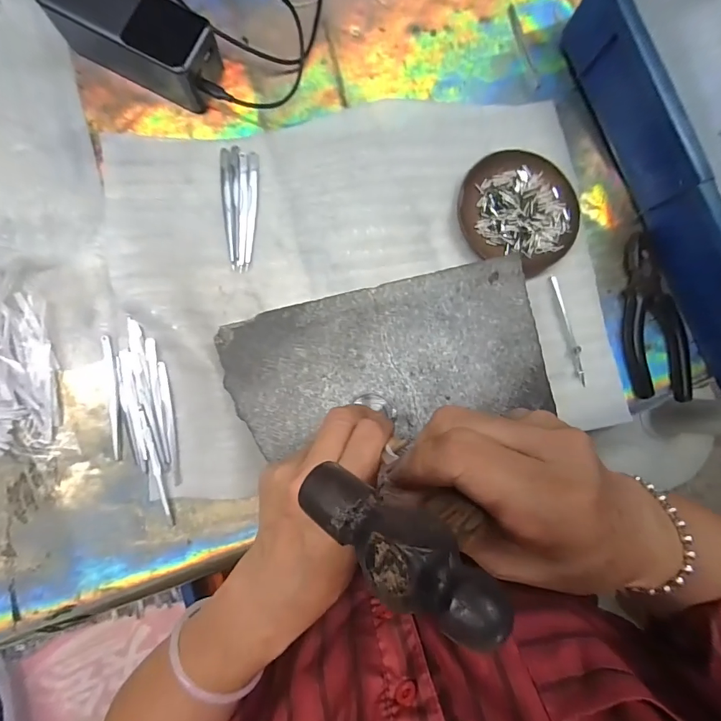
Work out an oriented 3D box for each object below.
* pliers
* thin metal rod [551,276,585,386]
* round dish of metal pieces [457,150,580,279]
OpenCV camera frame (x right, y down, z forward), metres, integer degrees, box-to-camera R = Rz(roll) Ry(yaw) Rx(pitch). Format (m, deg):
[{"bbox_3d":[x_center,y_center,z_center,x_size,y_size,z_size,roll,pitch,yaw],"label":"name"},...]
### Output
[{"bbox_3d":[0.288,-0.042,0.385,0.063,0.011,0.156,1,85,-6],"label":"pliers"},{"bbox_3d":[0.201,-0.029,0.379,0.008,0.006,0.107,-16,87,-7],"label":"thin metal rod"},{"bbox_3d":[0.150,-0.146,0.379,0.114,0.013,0.108,1,85,-6],"label":"round dish of metal pieces"}]

